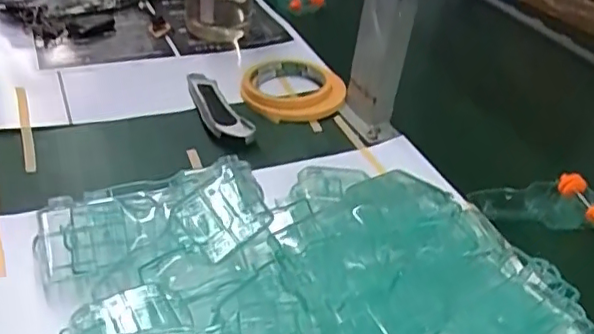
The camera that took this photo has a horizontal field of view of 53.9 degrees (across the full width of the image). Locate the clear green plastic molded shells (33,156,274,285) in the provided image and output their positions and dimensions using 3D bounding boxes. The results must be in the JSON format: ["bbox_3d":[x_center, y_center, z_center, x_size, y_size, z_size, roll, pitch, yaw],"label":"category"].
[{"bbox_3d":[-0.092,0.031,0.385,0.151,0.041,0.056,-6,38,-16],"label":"clear green plastic molded shells"}]

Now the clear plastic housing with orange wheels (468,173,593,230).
[{"bbox_3d":[0.213,0.031,0.525,0.116,0.023,0.050,5,36,-4],"label":"clear plastic housing with orange wheels"}]

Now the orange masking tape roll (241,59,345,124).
[{"bbox_3d":[-0.005,-0.087,0.624,0.110,0.018,0.118,-4,37,-15],"label":"orange masking tape roll"}]

